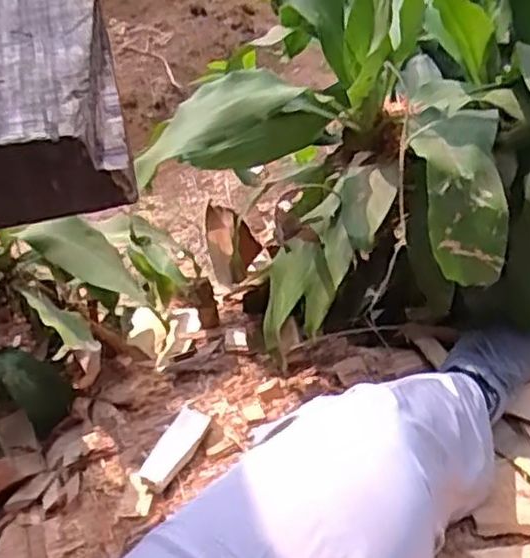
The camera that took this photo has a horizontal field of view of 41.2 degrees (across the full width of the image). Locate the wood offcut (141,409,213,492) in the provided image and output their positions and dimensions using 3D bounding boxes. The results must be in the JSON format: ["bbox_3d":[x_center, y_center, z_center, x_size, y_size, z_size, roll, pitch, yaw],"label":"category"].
[{"bbox_3d":[-0.114,0.214,0.901,0.042,0.020,0.121,15,49,20],"label":"wood offcut"}]

